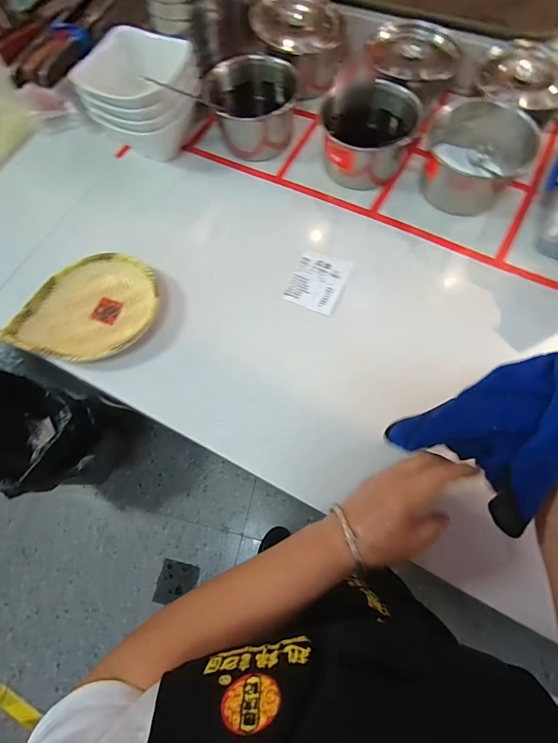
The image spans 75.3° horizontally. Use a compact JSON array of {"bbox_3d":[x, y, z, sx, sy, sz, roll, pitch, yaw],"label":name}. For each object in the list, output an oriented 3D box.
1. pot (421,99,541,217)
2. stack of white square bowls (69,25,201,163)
[{"bbox_3d":[0.293,-0.326,0.547,0.120,0.108,0.119,-1,69,2],"label":"pot"},{"bbox_3d":[-0.217,-0.450,0.602,0.167,0.133,0.138,22,72,10],"label":"stack of white square bowls"}]

